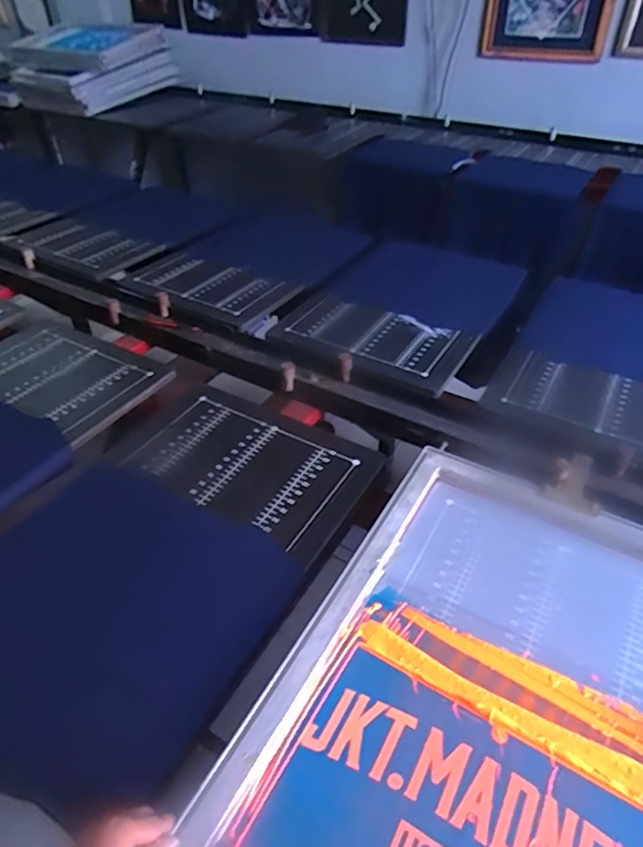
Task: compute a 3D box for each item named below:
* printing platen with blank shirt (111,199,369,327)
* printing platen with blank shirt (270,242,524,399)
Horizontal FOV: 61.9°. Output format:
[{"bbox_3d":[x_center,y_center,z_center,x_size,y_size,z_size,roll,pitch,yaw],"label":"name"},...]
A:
[{"bbox_3d":[-0.158,-0.466,1.431,0.420,0.033,0.684,30,51,30],"label":"printing platen with blank shirt"},{"bbox_3d":[0.192,-0.293,1.265,0.418,0.052,0.640,19,41,27],"label":"printing platen with blank shirt"}]

